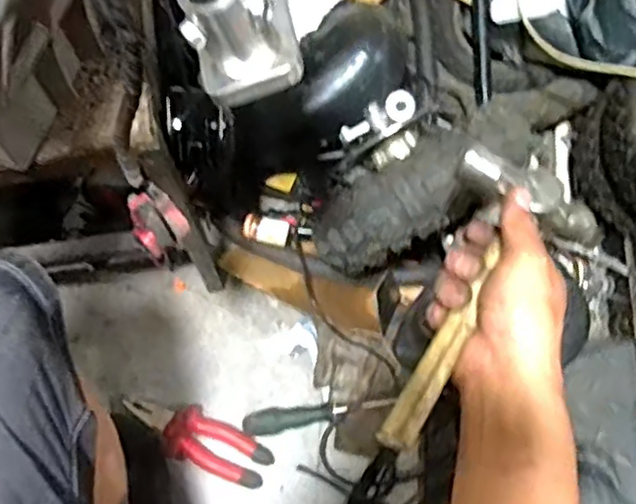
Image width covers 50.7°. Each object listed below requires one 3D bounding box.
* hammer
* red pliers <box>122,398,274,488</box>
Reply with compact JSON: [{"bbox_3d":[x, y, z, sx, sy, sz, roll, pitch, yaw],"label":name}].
[{"bbox_3d":[0.105,0.030,0.458,0.106,0.022,0.235,30,63,13],"label":"hammer"},{"bbox_3d":[-0.152,0.231,0.839,0.189,0.028,0.067,28,73,12],"label":"red pliers"}]

